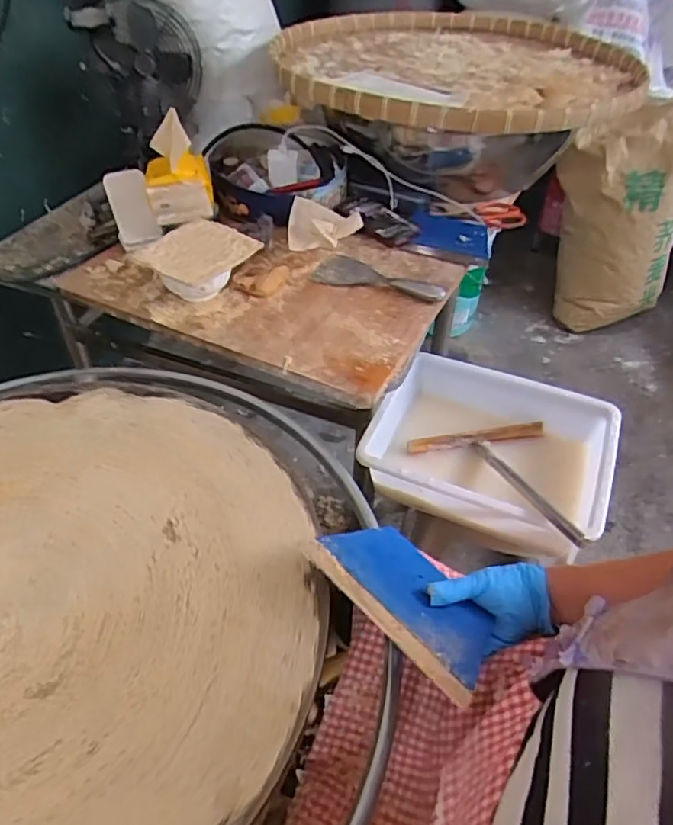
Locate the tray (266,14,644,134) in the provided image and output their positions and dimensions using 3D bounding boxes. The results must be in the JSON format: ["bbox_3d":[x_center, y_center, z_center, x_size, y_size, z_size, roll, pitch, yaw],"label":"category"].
[{"bbox_3d":[0.228,-0.665,1.142,0.679,0.079,0.696,1,45,-1],"label":"tray"}]

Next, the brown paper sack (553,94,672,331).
[{"bbox_3d":[0.765,-0.535,1.615,0.313,0.567,0.204,-5,45,-7],"label":"brown paper sack"}]

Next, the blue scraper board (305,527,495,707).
[{"bbox_3d":[0.070,0.172,0.552,0.183,0.011,0.116,39,31,27],"label":"blue scraper board"}]

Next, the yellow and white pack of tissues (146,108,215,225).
[{"bbox_3d":[-0.272,-0.419,0.997,0.106,0.135,0.118,-7,46,-9],"label":"yellow and white pack of tissues"}]

